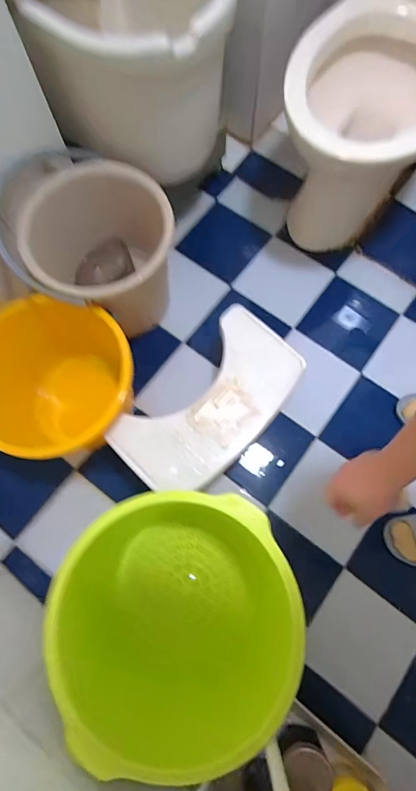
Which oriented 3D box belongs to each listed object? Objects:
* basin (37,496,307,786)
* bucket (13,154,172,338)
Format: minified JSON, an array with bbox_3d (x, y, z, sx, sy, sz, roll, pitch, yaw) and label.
[{"bbox_3d":[-0.065,0.368,0.675,0.380,0.267,0.364,6,75,2],"label":"basin"},{"bbox_3d":[-0.223,-0.314,0.851,0.289,0.254,0.311,0,75,0],"label":"bucket"}]

